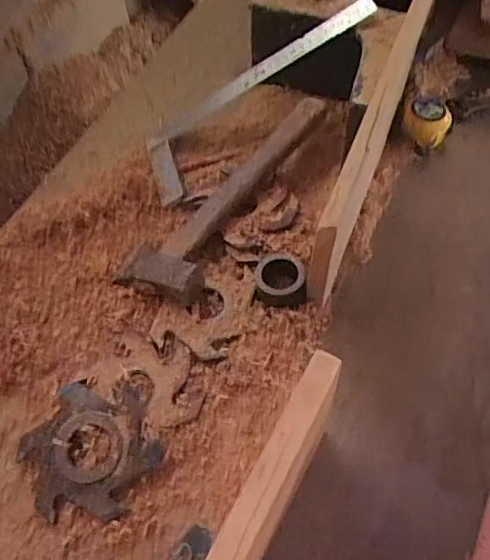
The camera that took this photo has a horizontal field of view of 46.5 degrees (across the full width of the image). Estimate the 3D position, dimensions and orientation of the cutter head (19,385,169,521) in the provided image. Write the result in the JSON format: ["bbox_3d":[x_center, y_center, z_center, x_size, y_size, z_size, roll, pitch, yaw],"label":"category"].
[{"bbox_3d":[-0.126,0.134,0.458,0.106,0.016,0.110,0,54,1],"label":"cutter head"}]

